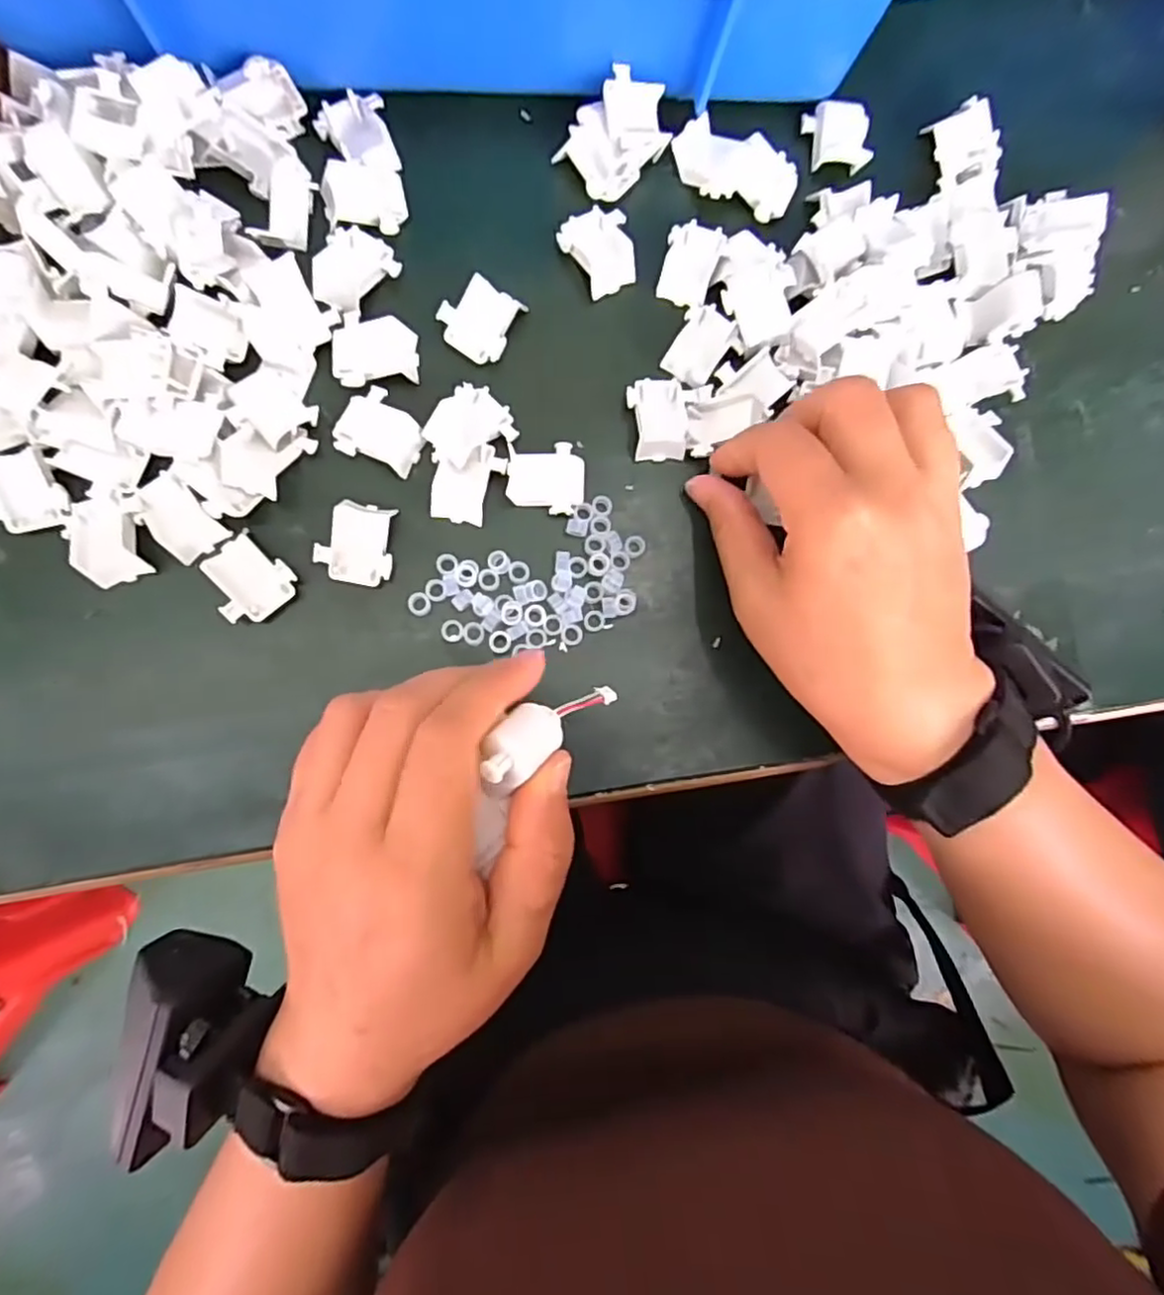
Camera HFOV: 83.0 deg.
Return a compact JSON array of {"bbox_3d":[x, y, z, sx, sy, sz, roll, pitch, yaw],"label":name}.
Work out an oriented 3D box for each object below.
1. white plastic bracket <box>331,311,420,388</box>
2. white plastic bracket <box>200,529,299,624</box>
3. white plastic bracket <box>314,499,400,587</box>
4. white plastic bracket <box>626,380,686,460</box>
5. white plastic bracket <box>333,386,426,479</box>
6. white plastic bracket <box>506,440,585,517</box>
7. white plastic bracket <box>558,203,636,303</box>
[{"bbox_3d":[-0.085,-0.122,0.270,0.034,0.006,0.029,-1,87,-7],"label":"white plastic bracket"},{"bbox_3d":[-0.131,-0.026,0.256,0.029,0.011,0.030,-43,92,-7],"label":"white plastic bracket"},{"bbox_3d":[-0.090,-0.041,0.261,0.028,0.009,0.031,9,86,-6],"label":"white plastic bracket"},{"bbox_3d":[0.032,-0.097,0.280,0.024,0.008,0.033,0,87,-6],"label":"white plastic bracket"},{"bbox_3d":[-0.081,-0.089,0.269,0.033,0.004,0.029,22,85,-5],"label":"white plastic bracket"},{"bbox_3d":[-0.015,-0.071,0.273,0.032,0.007,0.030,1,87,-6],"label":"white plastic bracket"},{"bbox_3d":[0.008,-0.171,0.285,0.029,0.008,0.032,-29,90,-7],"label":"white plastic bracket"}]

